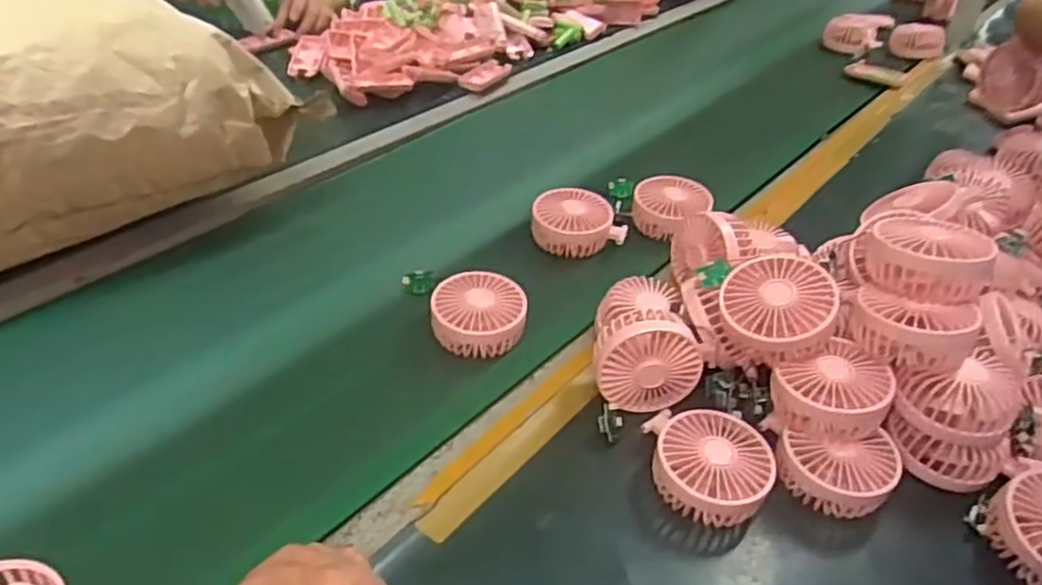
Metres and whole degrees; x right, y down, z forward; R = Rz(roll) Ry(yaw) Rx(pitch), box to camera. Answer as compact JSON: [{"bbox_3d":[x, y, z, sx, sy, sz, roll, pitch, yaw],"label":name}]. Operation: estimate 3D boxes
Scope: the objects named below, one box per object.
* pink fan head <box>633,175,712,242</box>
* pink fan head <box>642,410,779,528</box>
[{"bbox_3d":[0.172,-0.095,0.869,0.082,0.053,0.082,4,40,-3],"label":"pink fan head"},{"bbox_3d":[0.148,0.136,0.582,0.091,0.042,0.094,4,40,-3],"label":"pink fan head"}]

